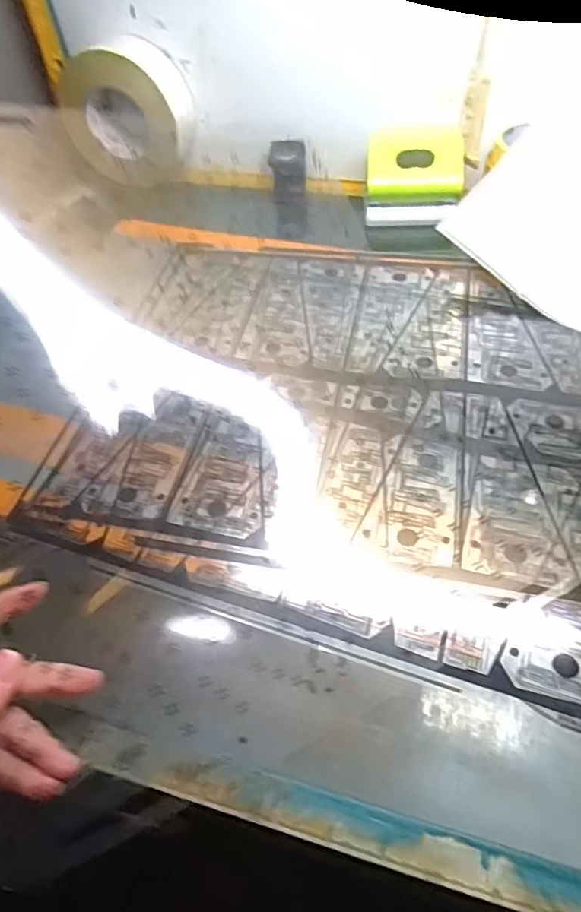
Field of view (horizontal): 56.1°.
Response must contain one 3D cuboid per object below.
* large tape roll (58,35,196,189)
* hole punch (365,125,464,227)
[{"bbox_3d":[-0.188,-0.393,0.640,0.146,0.141,0.058,10,53,13],"label":"large tape roll"},{"bbox_3d":[0.130,-0.295,0.574,0.099,0.071,0.058,3,52,7],"label":"hole punch"}]

